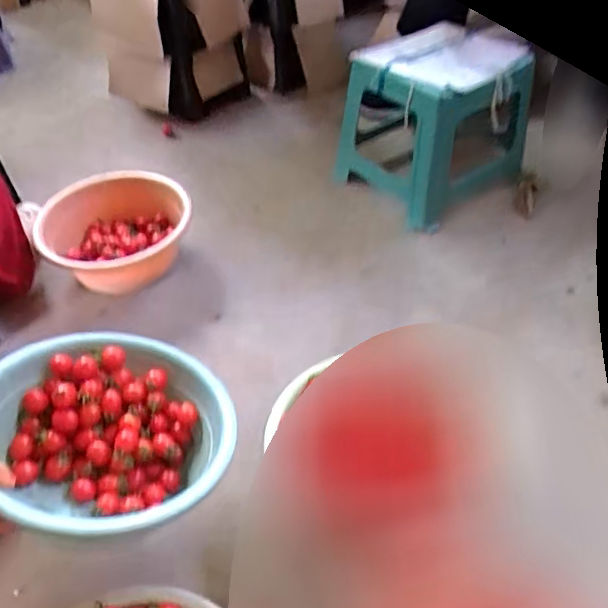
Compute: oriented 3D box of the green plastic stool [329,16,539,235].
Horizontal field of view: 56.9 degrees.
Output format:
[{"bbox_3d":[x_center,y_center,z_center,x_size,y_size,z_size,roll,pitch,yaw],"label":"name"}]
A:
[{"bbox_3d":[0.266,-0.358,1.115,0.263,0.261,0.274,-31,51,-25],"label":"green plastic stool"}]

